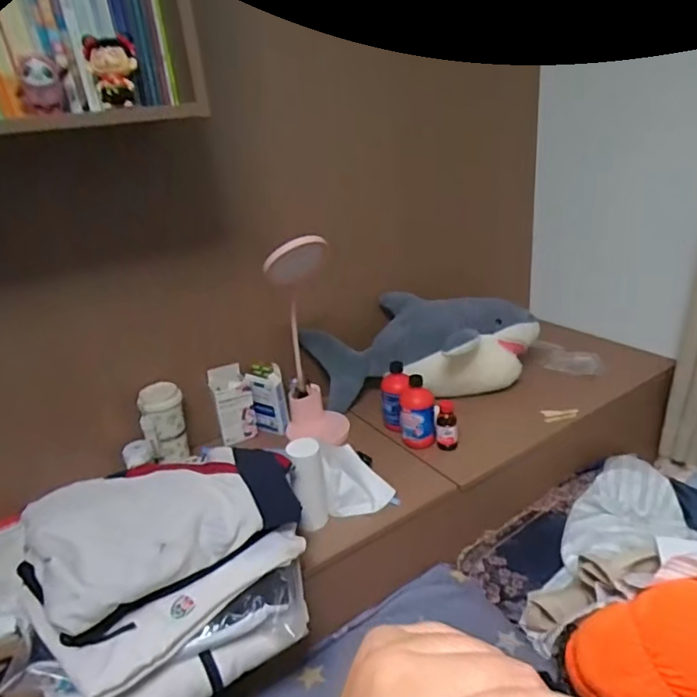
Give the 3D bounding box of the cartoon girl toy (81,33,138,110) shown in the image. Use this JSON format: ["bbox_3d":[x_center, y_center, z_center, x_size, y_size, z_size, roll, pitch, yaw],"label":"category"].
[{"bbox_3d":[-0.338,-0.402,0.779,0.067,0.092,0.053,-15,25,-19],"label":"cartoon girl toy"}]

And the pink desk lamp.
[{"bbox_3d":[-0.085,-0.002,1.133,0.129,0.475,0.165,-8,24,-5],"label":"pink desk lamp"}]

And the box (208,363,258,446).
[{"bbox_3d":[-0.263,0.125,1.226,0.080,0.158,0.069,-15,25,-19],"label":"box"}]

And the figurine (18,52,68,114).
[{"bbox_3d":[-0.434,-0.376,0.764,0.065,0.073,0.070,-17,26,-24],"label":"figurine"}]

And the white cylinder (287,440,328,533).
[{"bbox_3d":[-0.068,0.239,0.932,0.052,0.157,0.061,-6,24,-1],"label":"white cylinder"}]

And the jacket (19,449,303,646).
[{"bbox_3d":[-0.269,0.237,0.794,0.361,0.082,0.232,-22,28,-32],"label":"jacket"}]

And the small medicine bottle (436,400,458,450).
[{"bbox_3d":[0.207,0.167,1.135,0.044,0.100,0.045,-2,24,8],"label":"small medicine bottle"}]

